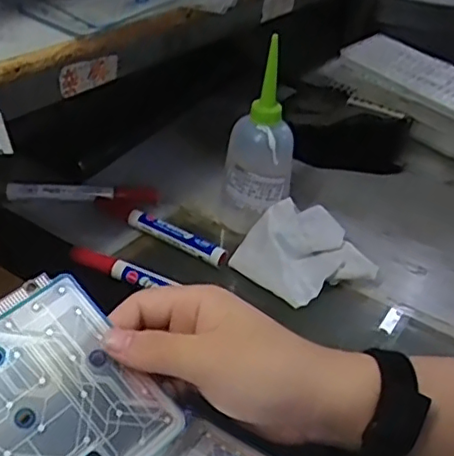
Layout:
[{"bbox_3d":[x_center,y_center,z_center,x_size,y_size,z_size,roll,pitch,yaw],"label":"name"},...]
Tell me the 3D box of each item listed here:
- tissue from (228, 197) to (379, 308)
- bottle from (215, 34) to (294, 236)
[{"bbox_3d":[0.068,0.021,0.529,0.114,0.043,0.090,-17,41,-29],"label":"tissue"},{"bbox_3d":[0.030,-0.070,0.542,0.055,0.164,0.047,-18,41,-30],"label":"bottle"}]

